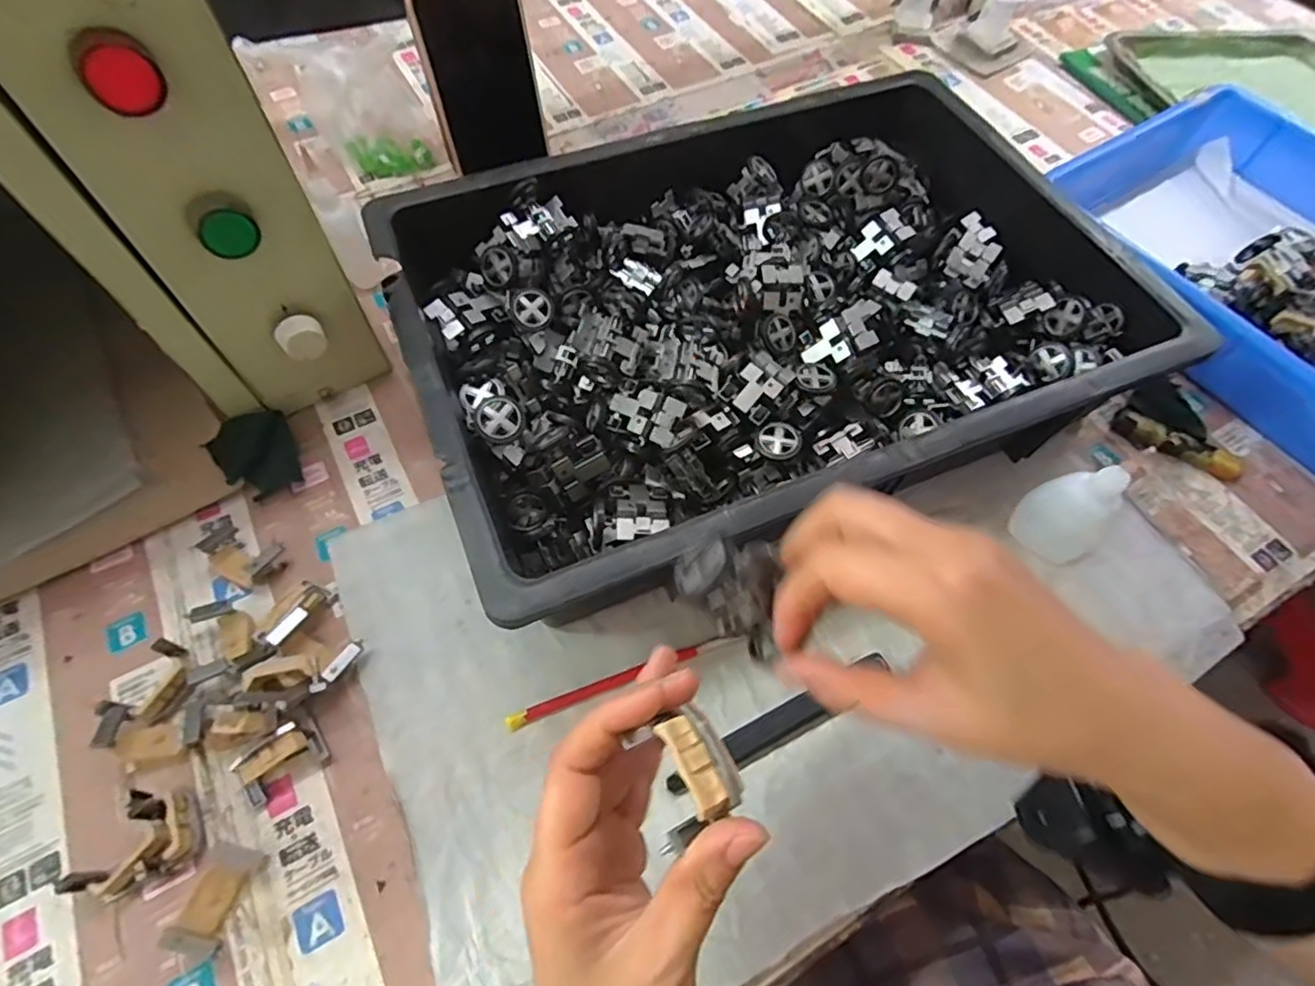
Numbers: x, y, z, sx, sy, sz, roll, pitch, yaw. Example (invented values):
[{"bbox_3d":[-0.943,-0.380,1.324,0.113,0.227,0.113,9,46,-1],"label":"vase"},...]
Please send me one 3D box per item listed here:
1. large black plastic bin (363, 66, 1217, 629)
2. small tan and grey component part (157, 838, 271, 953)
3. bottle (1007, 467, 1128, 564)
[{"bbox_3d":[0.060,-0.132,0.433,0.436,0.091,0.342,-20,65,-12],"label":"large black plastic bin"},{"bbox_3d":[-0.203,0.186,0.290,0.024,0.025,0.040,17,63,6],"label":"small tan and grey component part"},{"bbox_3d":[0.253,0.008,0.375,0.041,0.076,0.046,-25,66,-14],"label":"bottle"}]

